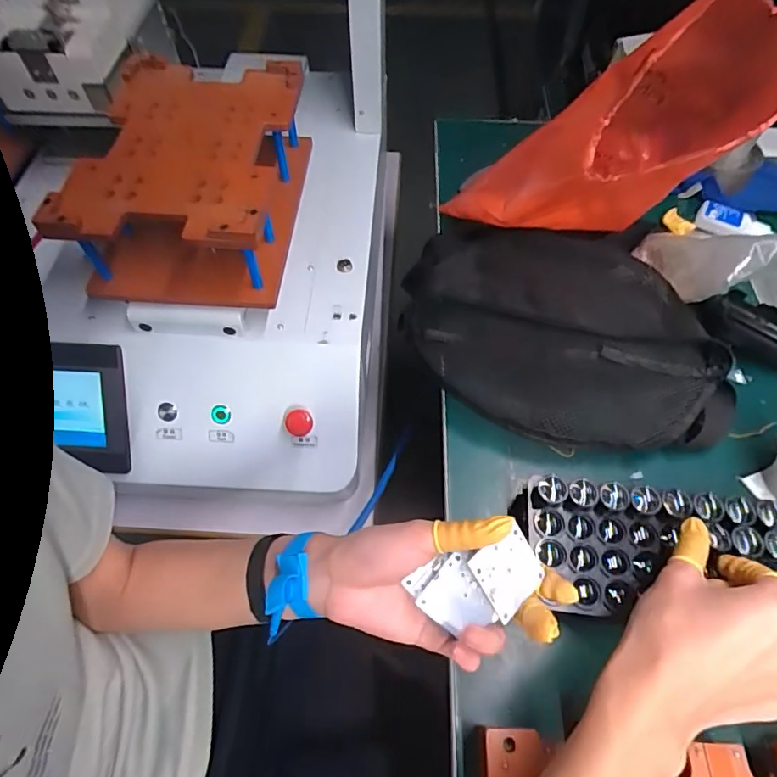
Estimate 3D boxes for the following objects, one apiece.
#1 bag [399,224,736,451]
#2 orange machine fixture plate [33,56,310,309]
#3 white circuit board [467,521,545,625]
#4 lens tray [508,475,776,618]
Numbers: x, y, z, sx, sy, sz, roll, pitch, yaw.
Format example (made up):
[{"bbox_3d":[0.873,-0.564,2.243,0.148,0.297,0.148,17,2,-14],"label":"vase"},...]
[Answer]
[{"bbox_3d":[0.170,-0.065,0.510,0.305,0.057,0.260,6,60,2],"label":"bag"},{"bbox_3d":[-0.199,-0.222,0.528,0.187,0.097,0.259,4,60,1],"label":"orange machine fixture plate"},{"bbox_3d":[0.074,0.113,0.314,0.044,0.004,0.043,-36,100,-28],"label":"white circuit board"},{"bbox_3d":[0.199,0.115,0.377,0.192,0.026,0.095,-2,60,5],"label":"lens tray"}]

